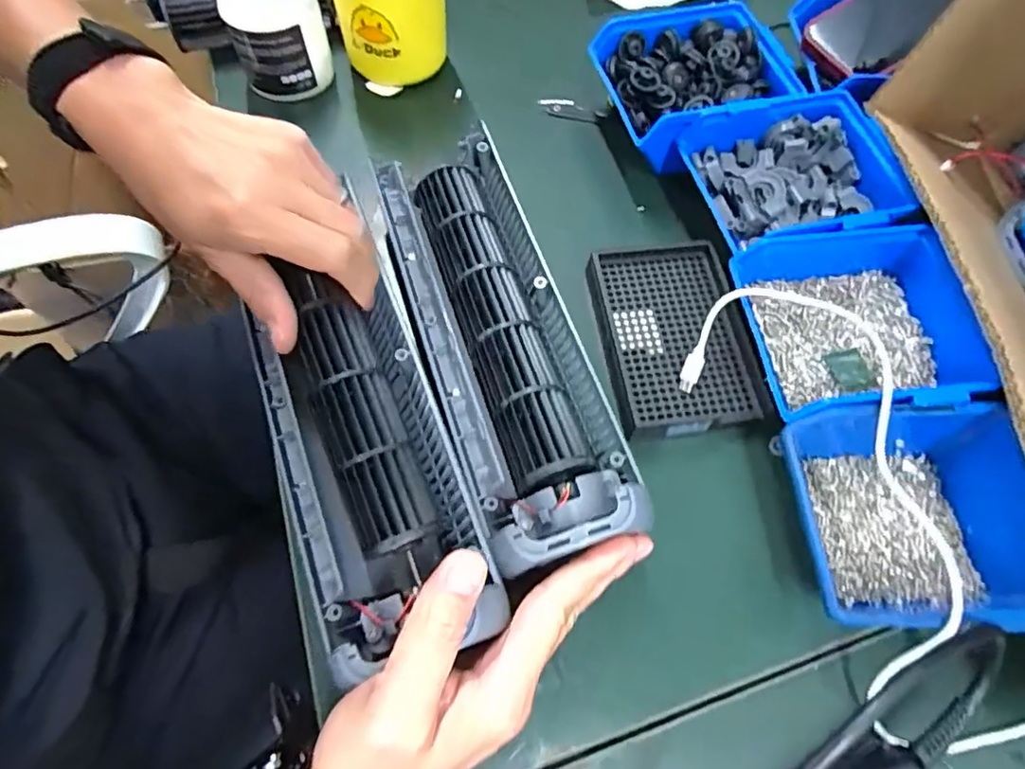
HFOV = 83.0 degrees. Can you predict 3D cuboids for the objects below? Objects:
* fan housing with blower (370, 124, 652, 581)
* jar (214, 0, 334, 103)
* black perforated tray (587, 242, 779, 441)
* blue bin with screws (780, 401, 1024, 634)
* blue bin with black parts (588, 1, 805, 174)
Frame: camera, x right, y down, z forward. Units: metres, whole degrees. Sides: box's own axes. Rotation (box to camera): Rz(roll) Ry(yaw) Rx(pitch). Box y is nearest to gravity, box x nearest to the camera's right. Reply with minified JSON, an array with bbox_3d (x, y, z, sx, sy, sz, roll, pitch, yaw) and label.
[{"bbox_3d":[-0.012,-0.034,0.345,0.089,0.043,0.284,-16,63,-9],"label":"fan housing with blower"},{"bbox_3d":[-0.191,-0.288,0.472,0.074,0.075,0.077,1,64,-2],"label":"jar"},{"bbox_3d":[0.110,-0.033,0.390,0.096,0.016,0.136,-6,65,-5],"label":"black perforated tray"},{"bbox_3d":[0.226,0.075,0.321,0.141,0.061,0.111,-1,65,-2],"label":"blue bin with screws"},{"bbox_3d":[0.142,-0.238,0.461,0.133,0.055,0.130,-15,66,-9],"label":"blue bin with black parts"}]

